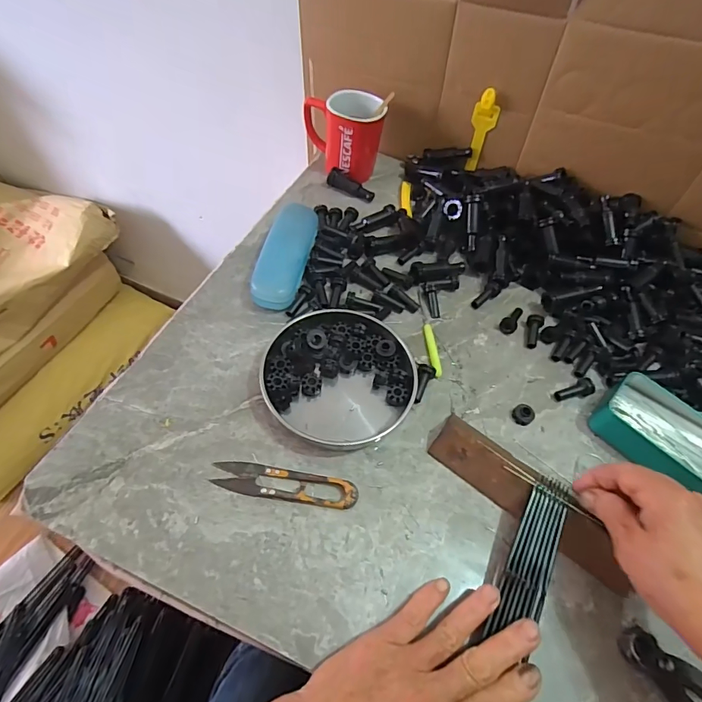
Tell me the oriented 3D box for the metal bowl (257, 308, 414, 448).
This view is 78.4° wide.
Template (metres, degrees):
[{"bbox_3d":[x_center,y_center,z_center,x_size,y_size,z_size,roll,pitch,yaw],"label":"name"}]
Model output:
[{"bbox_3d":[-0.010,0.021,0.402,0.138,0.025,0.130,4,56,-5],"label":"metal bowl"}]

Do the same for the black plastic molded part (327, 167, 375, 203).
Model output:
[{"bbox_3d":[0.001,-0.221,0.576,0.067,0.021,0.023,29,58,-1],"label":"black plastic molded part"}]

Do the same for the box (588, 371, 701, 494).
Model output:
[{"bbox_3d":[0.303,0.089,0.386,0.073,0.029,0.153,-36,67,-27],"label":"box"}]

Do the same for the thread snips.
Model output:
[{"bbox_3d":[-0.054,0.109,0.352,0.117,0.007,0.025,10,55,0],"label":"thread snips"}]

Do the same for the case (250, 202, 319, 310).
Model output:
[{"bbox_3d":[-0.069,-0.107,0.474,0.045,0.037,0.145,13,55,1],"label":"case"}]

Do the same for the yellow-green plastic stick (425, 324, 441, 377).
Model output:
[{"bbox_3d":[0.084,-0.002,0.442,0.010,0.007,0.064,2,56,-6],"label":"yellow-green plastic stick"}]

